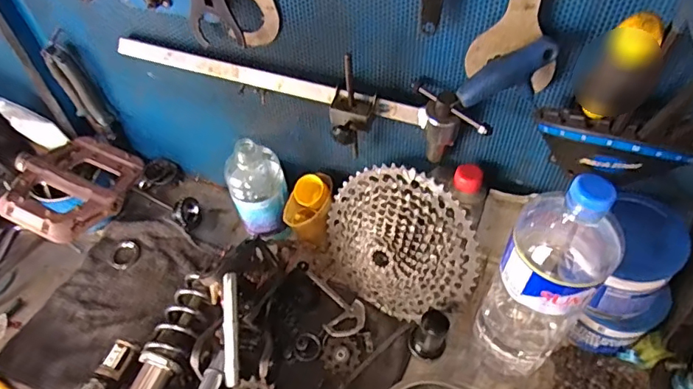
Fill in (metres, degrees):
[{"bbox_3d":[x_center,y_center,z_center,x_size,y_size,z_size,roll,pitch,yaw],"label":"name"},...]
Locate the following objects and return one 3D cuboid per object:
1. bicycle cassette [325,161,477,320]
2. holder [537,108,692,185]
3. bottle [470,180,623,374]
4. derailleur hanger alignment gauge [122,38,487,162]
[{"bbox_3d":[0.054,0.067,0.598,0.196,0.191,0.048,34,30,18],"label":"bicycle cassette"},{"bbox_3d":[0.242,-0.039,0.457,0.135,0.080,0.032,19,54,18],"label":"holder"},{"bbox_3d":[0.195,0.089,0.496,0.083,0.303,0.087,-2,51,2],"label":"bottle"},{"bbox_3d":[-0.067,-0.103,0.549,0.415,0.110,0.059,15,53,15],"label":"derailleur hanger alignment gauge"}]

